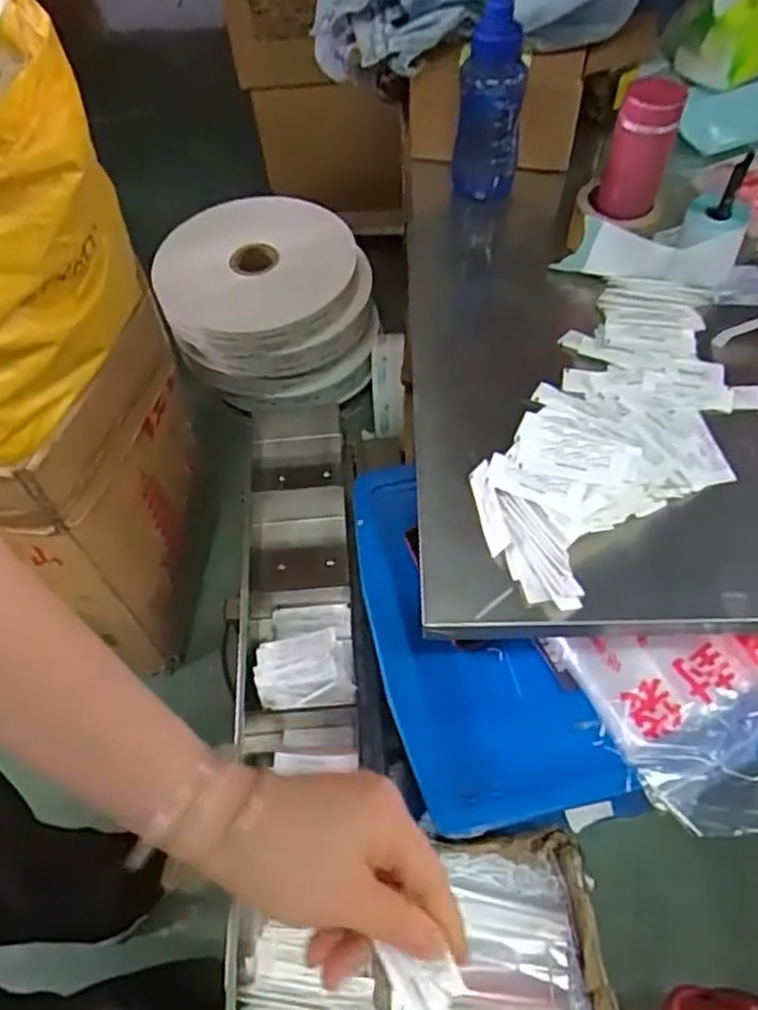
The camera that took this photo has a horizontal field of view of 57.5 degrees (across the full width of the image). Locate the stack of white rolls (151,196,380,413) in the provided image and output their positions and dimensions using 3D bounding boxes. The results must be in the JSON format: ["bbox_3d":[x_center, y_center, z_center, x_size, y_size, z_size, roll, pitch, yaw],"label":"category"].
[{"bbox_3d":[-0.224,-0.409,1.445,0.407,0.255,0.380,-17,58,-7],"label":"stack of white rolls"}]

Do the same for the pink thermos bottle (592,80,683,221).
[{"bbox_3d":[0.299,-0.407,0.800,0.068,0.140,0.057,16,60,14],"label":"pink thermos bottle"}]

